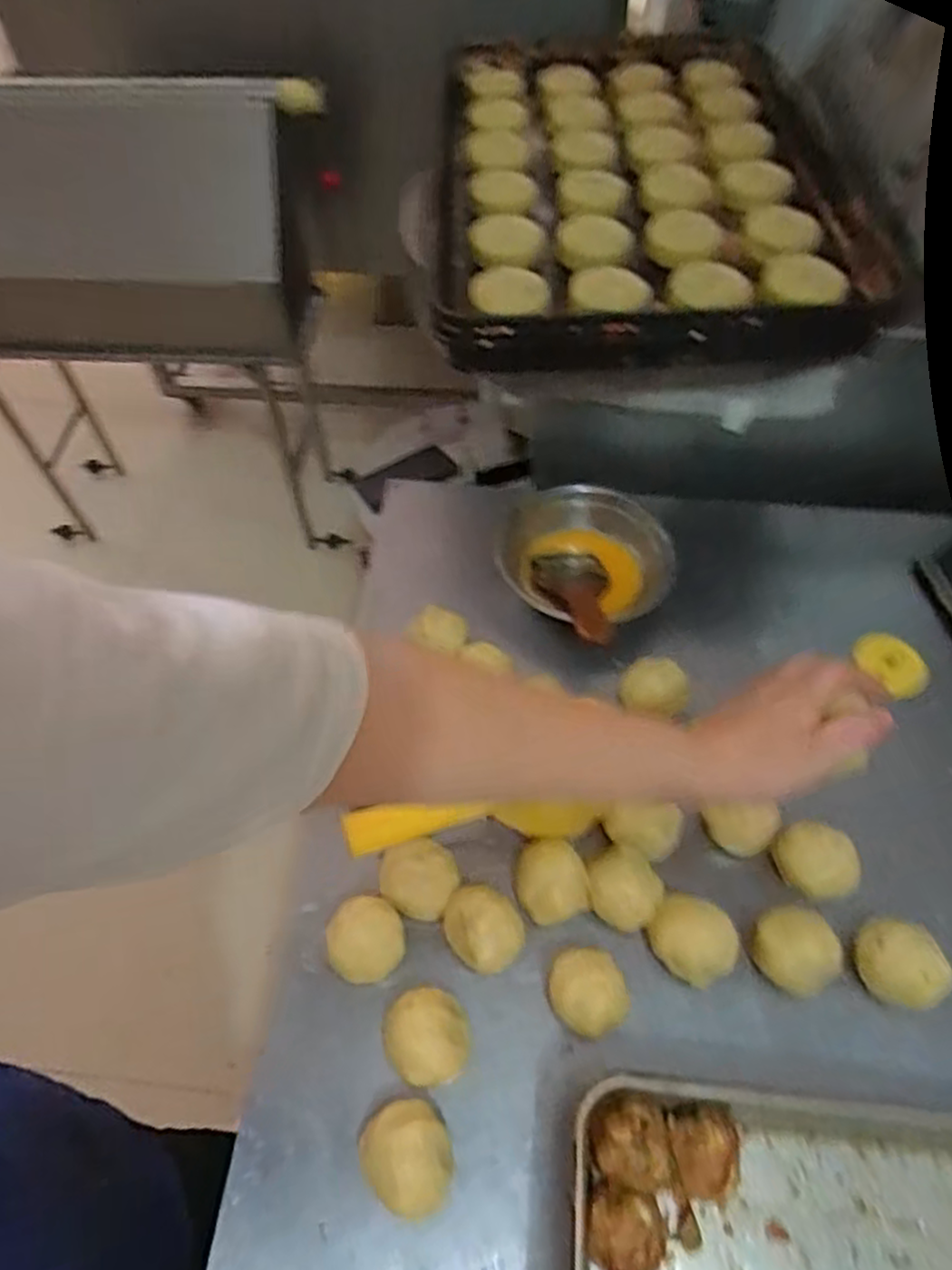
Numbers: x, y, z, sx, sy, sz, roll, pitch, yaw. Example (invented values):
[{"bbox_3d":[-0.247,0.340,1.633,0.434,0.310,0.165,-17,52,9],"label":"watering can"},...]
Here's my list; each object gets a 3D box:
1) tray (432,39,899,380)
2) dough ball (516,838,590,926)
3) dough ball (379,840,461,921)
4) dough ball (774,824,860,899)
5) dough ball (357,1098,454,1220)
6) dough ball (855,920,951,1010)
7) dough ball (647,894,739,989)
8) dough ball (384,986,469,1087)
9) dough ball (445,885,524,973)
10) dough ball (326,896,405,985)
[{"bbox_3d":[0.169,-0.500,0.787,0.403,0.081,0.633,0,56,-1],"label":"tray"},{"bbox_3d":[0.053,0.179,0.527,0.052,0.045,0.053,0,56,0],"label":"dough ball"},{"bbox_3d":[-0.043,0.184,0.530,0.060,0.044,0.051,6,56,4],"label":"dough ball"},{"bbox_3d":[0.254,0.169,0.536,0.046,0.037,0.054,-22,59,-14],"label":"dough ball"},{"bbox_3d":[-0.041,0.323,0.443,0.054,0.048,0.060,-30,61,-19],"label":"dough ball"},{"bbox_3d":[0.294,0.227,0.496,0.051,0.036,0.053,0,56,0],"label":"dough ball"},{"bbox_3d":[0.152,0.216,0.509,0.052,0.036,0.056,0,56,0],"label":"dough ball"},{"bbox_3d":[-0.032,0.269,0.479,0.054,0.040,0.054,0,56,0],"label":"dough ball"},{"bbox_3d":[0.005,0.211,0.514,0.056,0.040,0.049,32,61,19],"label":"dough ball"},{"bbox_3d":[-0.078,0.216,0.506,0.056,0.045,0.052,-38,64,-23],"label":"dough ball"}]

